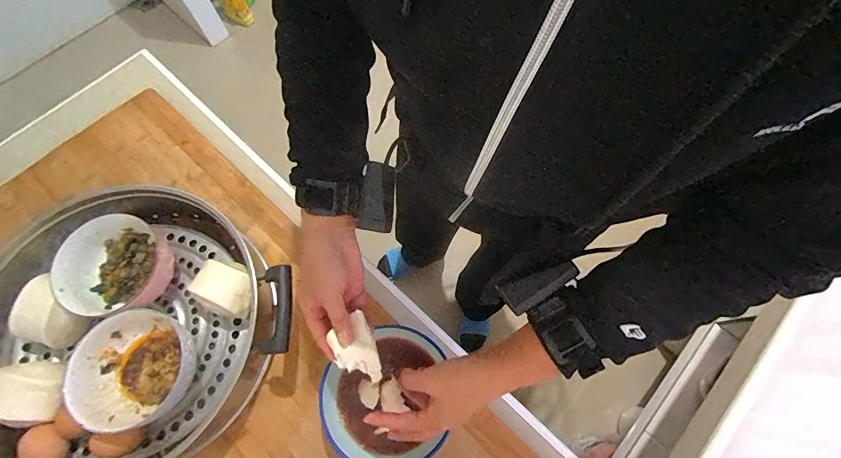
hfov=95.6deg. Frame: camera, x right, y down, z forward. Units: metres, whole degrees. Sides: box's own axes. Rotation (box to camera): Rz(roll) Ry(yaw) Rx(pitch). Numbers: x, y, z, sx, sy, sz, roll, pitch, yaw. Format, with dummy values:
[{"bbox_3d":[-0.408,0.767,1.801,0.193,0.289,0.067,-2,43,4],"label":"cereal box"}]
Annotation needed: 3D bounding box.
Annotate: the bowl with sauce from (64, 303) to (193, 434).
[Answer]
[{"bbox_3d":[-0.353,0.179,0.472,0.121,0.054,0.131,0,69,1],"label":"bowl with sauce"}]

